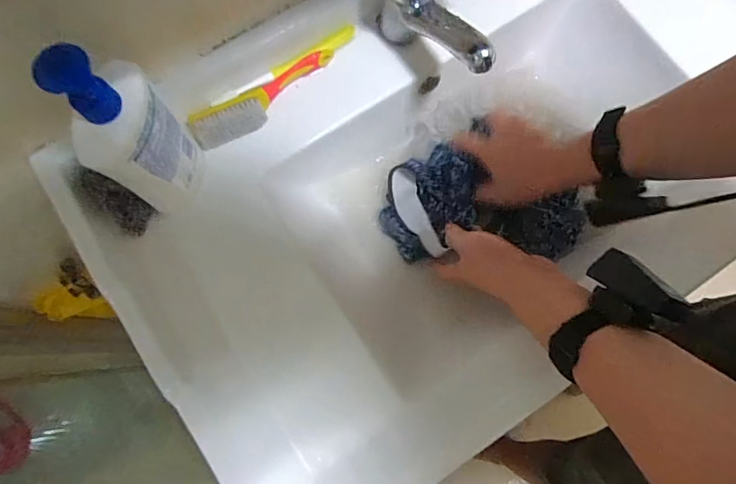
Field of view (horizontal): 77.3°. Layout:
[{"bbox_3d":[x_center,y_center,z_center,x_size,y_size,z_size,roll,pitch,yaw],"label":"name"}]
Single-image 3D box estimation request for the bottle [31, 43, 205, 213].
[{"bbox_3d":[-0.203,-0.094,0.398,0.075,0.195,0.077,0,77,-1],"label":"bottle"}]

